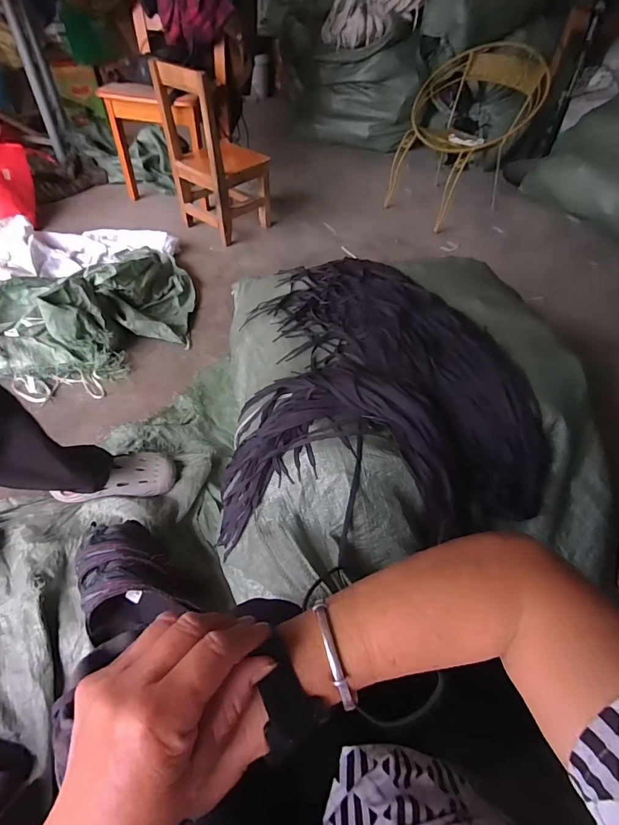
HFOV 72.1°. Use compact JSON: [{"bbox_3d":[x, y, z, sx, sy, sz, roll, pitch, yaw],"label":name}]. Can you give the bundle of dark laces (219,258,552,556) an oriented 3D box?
[{"bbox_3d":[0.124,-0.073,0.850,0.574,0.180,0.645,-3,46,-6],"label":"bundle of dark laces"}]

